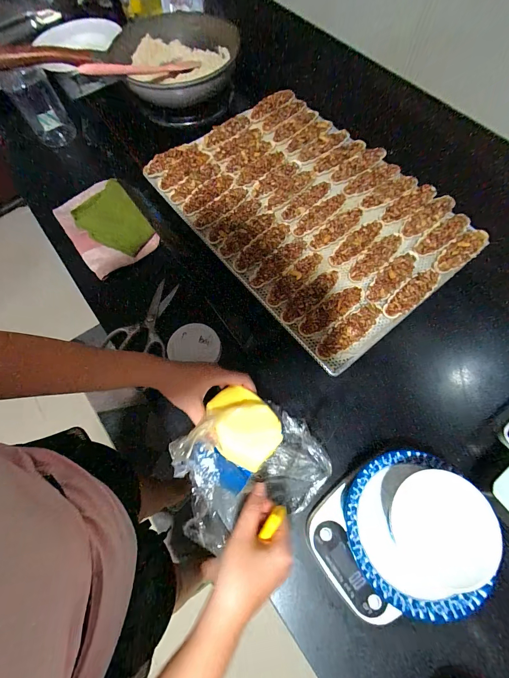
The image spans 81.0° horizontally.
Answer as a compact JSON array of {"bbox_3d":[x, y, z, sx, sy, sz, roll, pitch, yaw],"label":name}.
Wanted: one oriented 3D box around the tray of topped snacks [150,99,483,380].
[{"bbox_3d":[0.082,-0.206,0.456,0.311,0.028,0.434,-37,72,-12],"label":"tray of topped snacks"}]

